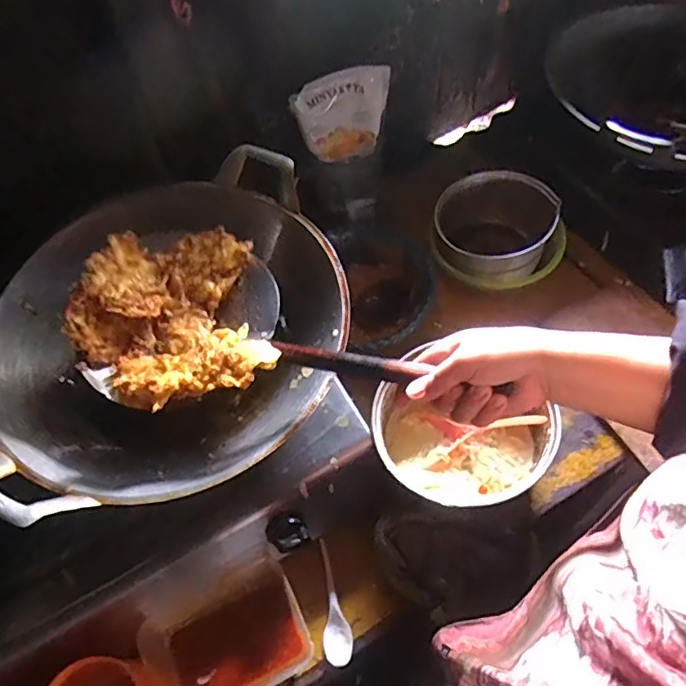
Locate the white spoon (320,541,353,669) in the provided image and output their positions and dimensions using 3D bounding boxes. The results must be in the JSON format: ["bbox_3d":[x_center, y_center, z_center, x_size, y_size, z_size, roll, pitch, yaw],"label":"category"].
[{"bbox_3d":[-0.013,0.305,0.650,0.034,0.027,0.131,-9,57,-3],"label":"white spoon"}]

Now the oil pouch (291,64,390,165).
[{"bbox_3d":[0.000,-0.311,0.756,0.130,0.117,0.018,-8,40,-1],"label":"oil pouch"}]

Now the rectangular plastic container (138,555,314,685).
[{"bbox_3d":[-0.129,0.342,0.623,0.176,0.057,0.124,-24,59,-12],"label":"rectangular plastic container"}]

